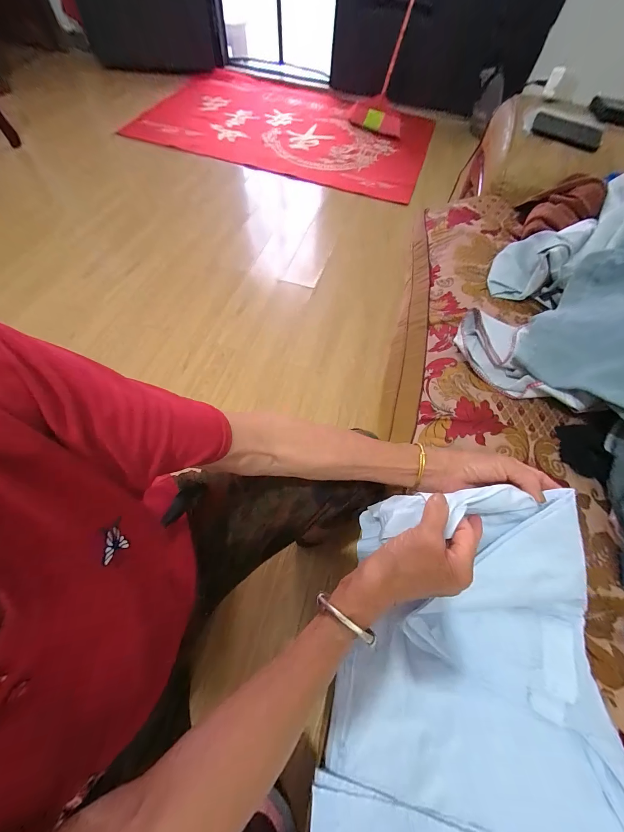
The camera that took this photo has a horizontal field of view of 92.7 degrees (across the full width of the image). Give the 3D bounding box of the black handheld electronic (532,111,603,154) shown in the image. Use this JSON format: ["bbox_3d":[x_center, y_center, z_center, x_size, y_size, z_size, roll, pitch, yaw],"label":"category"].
[{"bbox_3d":[0.608,-0.676,0.713,0.153,0.017,0.060,27,92,8],"label":"black handheld electronic"}]

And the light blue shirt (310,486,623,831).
[{"bbox_3d":[0.160,0.282,0.278,0.279,0.146,0.390,6,62,0],"label":"light blue shirt"}]

